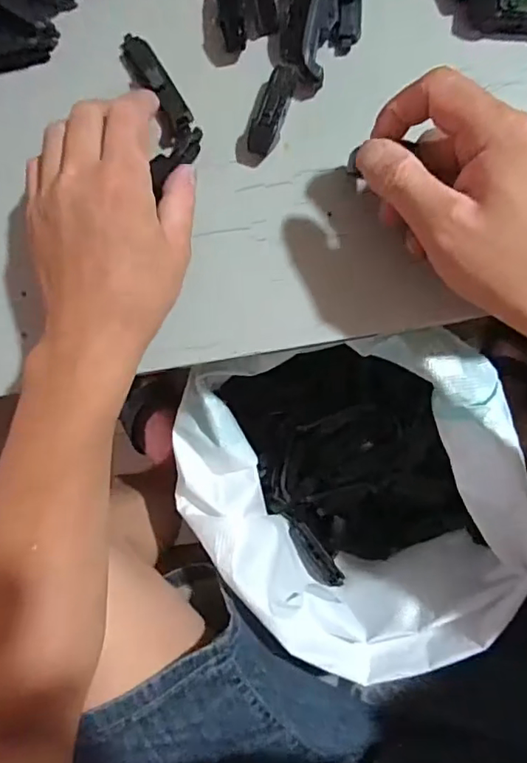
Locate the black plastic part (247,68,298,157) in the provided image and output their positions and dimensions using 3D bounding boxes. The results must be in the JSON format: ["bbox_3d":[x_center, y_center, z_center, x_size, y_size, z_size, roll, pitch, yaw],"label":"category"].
[{"bbox_3d":[0.006,-0.165,0.327,0.017,0.014,0.052,22,91,6],"label":"black plastic part"}]

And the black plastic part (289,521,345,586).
[{"bbox_3d":[0.048,0.167,0.510,0.025,0.007,0.071,-35,86,4],"label":"black plastic part"}]

